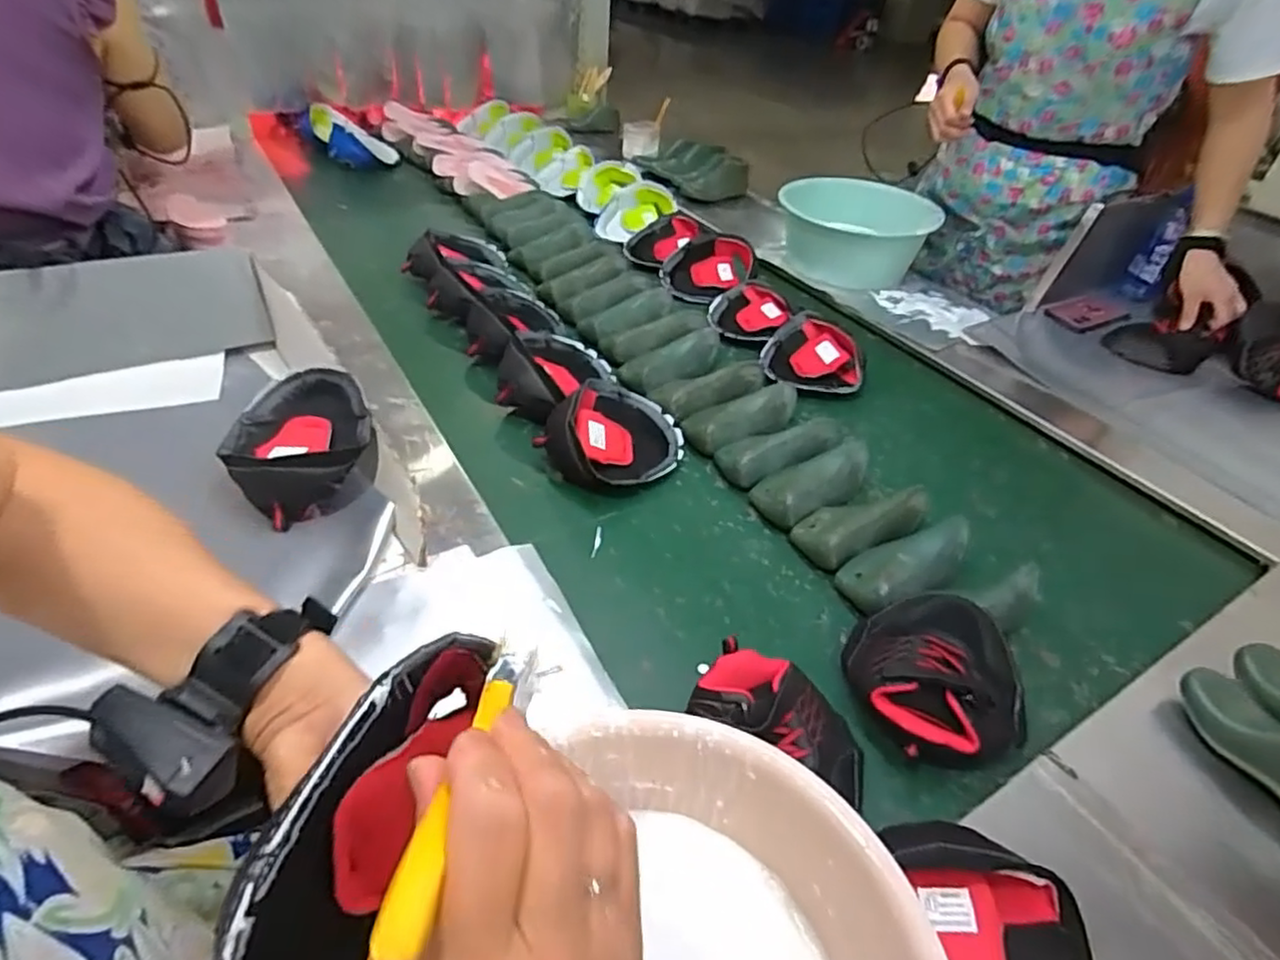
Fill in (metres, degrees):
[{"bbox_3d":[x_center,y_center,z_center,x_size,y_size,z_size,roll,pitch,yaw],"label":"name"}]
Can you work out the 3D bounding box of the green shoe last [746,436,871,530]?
[{"bbox_3d":[0.226,0.003,0.844,0.169,0.048,0.093,-23,49,-27],"label":"green shoe last"}]

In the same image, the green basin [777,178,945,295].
[{"bbox_3d":[0.434,-0.515,1.383,0.299,0.108,0.299,3,42,-2],"label":"green basin"}]

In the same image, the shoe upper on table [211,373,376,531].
[{"bbox_3d":[-0.368,-0.038,0.738,0.142,0.080,0.154,-16,46,-21],"label":"shoe upper on table"}]

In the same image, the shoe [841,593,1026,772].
[{"bbox_3d":[0.270,0.185,0.629,0.139,0.080,0.150,2,43,-3],"label":"shoe"}]

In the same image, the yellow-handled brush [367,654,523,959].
[{"bbox_3d":[-0.056,0.091,0.216,0.011,0.007,0.127,6,17,1],"label":"yellow-handled brush"}]

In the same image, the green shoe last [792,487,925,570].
[{"bbox_3d":[0.264,0.051,0.793,0.168,0.052,0.081,-17,47,-22],"label":"green shoe last"}]

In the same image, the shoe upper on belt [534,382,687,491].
[{"bbox_3d":[-0.030,-0.062,0.858,0.177,0.080,0.127,-10,44,-16],"label":"shoe upper on belt"}]

